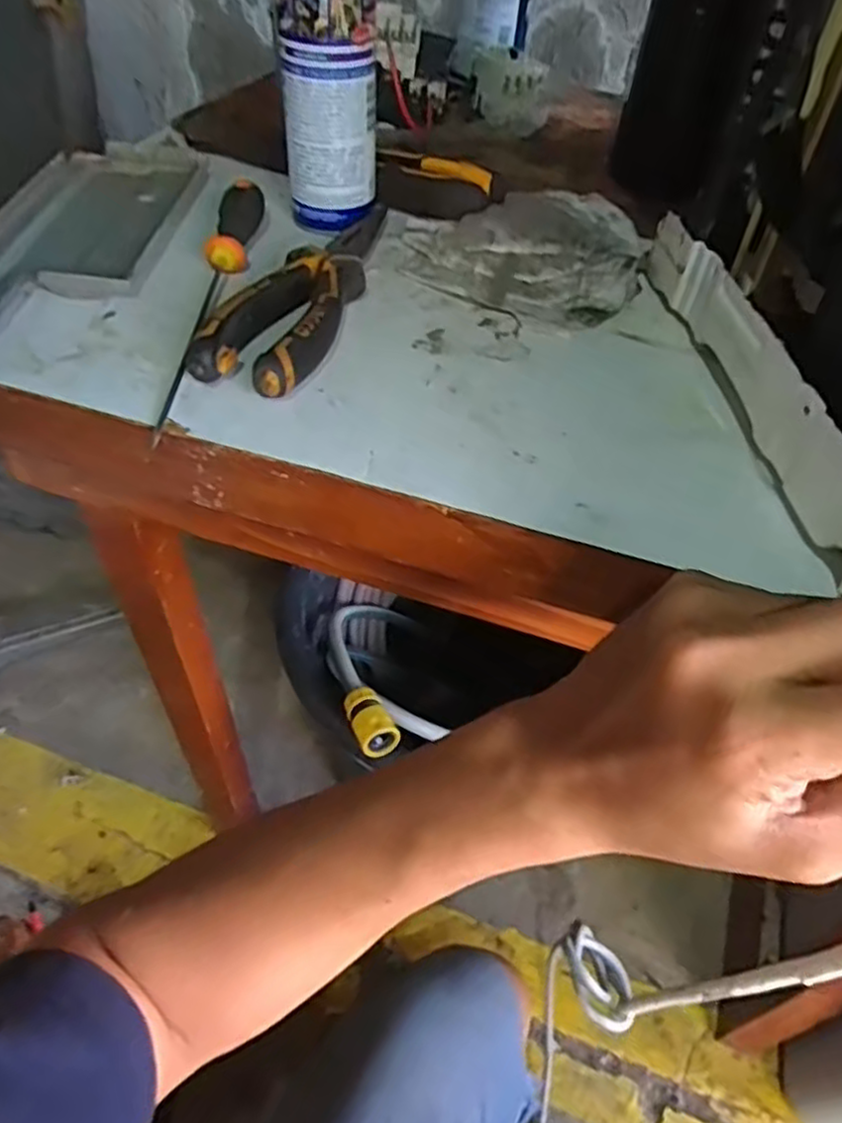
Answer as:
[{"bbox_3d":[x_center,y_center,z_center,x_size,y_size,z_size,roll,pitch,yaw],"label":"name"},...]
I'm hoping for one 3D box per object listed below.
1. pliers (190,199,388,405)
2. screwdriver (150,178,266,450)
[{"bbox_3d":[-0.054,-0.151,0.383,0.052,0.023,0.196,14,50,8],"label":"pliers"},{"bbox_3d":[-0.108,-0.141,0.373,0.018,0.023,0.223,3,50,-1],"label":"screwdriver"}]

